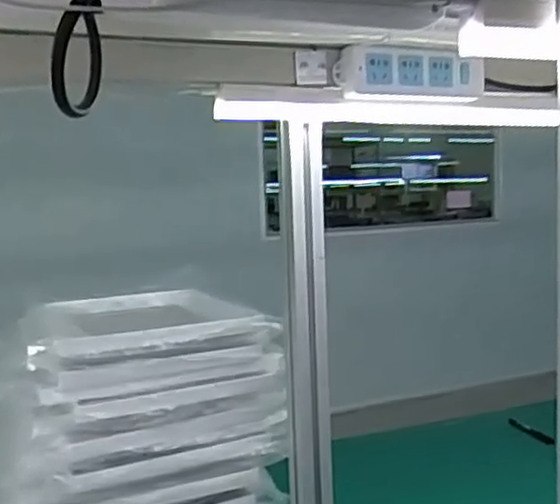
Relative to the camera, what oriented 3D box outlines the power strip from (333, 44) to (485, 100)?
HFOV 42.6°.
[{"bbox_3d":[0.156,-0.212,0.852,0.188,0.060,0.033,-4,6,-25],"label":"power strip"}]

